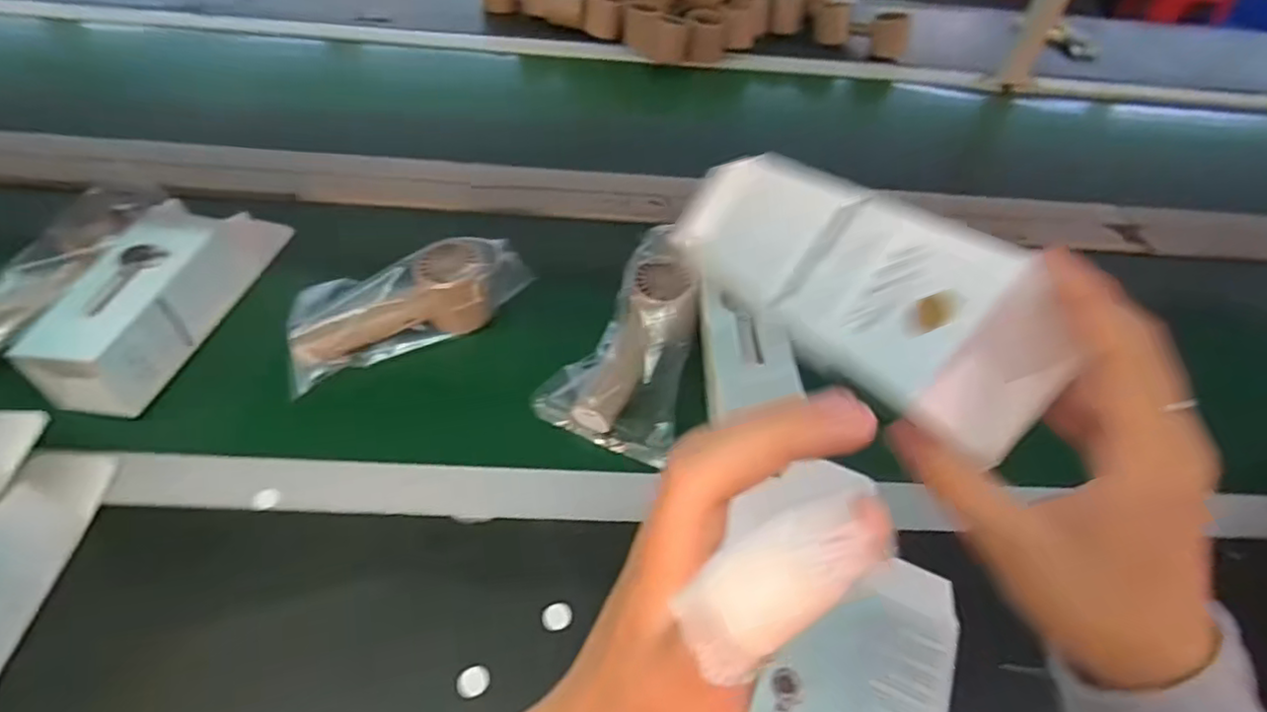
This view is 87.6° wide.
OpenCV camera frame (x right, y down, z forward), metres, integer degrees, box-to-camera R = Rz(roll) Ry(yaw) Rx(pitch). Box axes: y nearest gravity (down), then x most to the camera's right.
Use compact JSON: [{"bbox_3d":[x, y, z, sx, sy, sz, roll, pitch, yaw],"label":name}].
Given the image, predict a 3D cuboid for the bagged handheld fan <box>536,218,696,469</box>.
[{"bbox_3d":[0.000,-0.016,0.527,0.102,0.045,0.187,15,68,13],"label":"bagged handheld fan"}]

